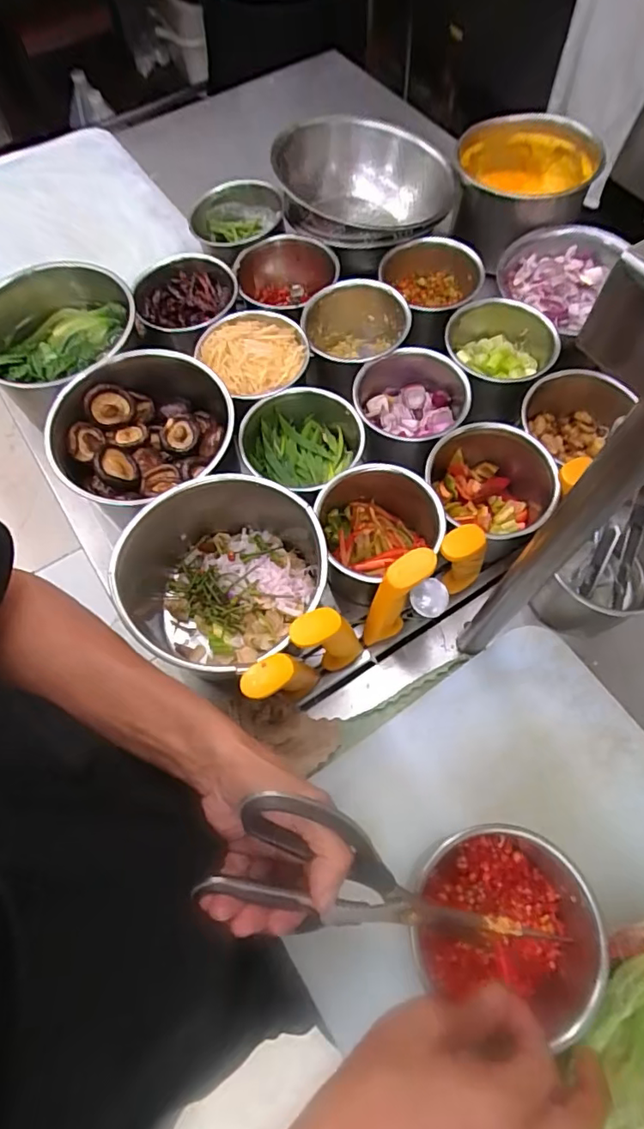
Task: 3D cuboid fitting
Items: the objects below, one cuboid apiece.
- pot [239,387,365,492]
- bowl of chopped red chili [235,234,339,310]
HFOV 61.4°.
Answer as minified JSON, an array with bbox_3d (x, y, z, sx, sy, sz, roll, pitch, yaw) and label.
[{"bbox_3d":[-0.020,-0.115,0.567,0.120,0.068,0.120,-1,66,1],"label":"pot"},{"bbox_3d":[-0.040,-0.338,0.667,0.119,0.073,0.110,-1,66,1],"label":"bowl of chopped red chili"}]

